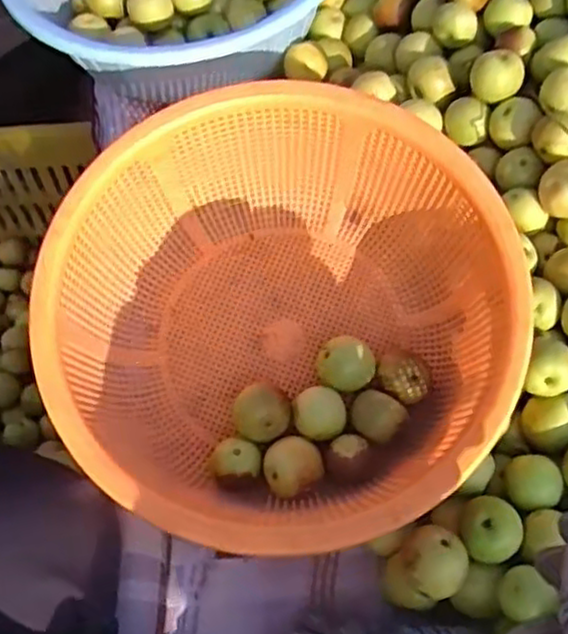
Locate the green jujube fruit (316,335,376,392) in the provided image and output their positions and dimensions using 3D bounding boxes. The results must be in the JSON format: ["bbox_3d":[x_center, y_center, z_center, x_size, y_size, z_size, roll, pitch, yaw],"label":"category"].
[{"bbox_3d":[0.038,0.031,0.443,0.034,0.028,0.031,2,61,3],"label":"green jujube fruit"}]

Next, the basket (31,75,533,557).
[{"bbox_3d":[-0.003,0.006,0.415,0.248,0.109,0.249,-1,60,2],"label":"basket"}]

